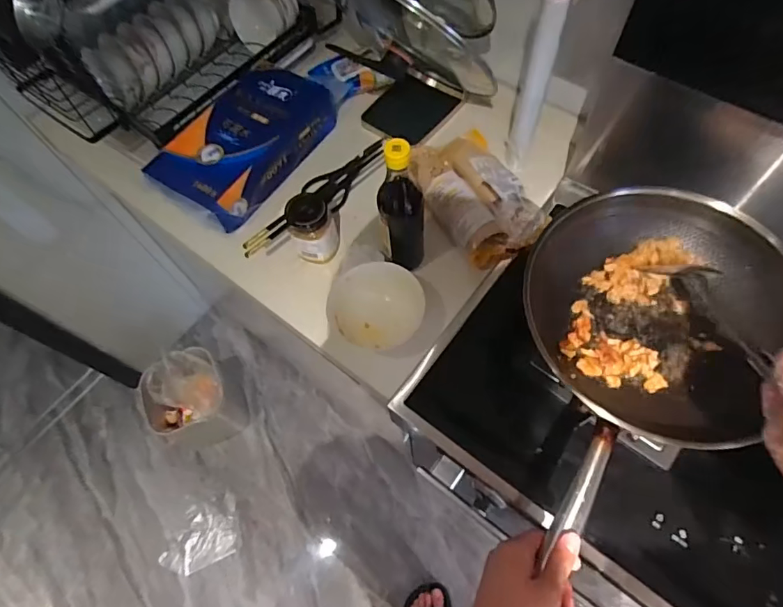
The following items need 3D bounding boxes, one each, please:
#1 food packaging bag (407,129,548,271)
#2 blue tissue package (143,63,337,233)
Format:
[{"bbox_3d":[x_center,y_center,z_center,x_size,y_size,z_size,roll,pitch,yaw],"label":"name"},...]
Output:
[{"bbox_3d":[0.140,-0.188,0.784,0.154,0.072,0.242,-22,65,-7],"label":"food packaging bag"},{"bbox_3d":[-0.259,-0.286,0.835,0.175,0.088,0.321,31,70,17],"label":"blue tissue package"}]

